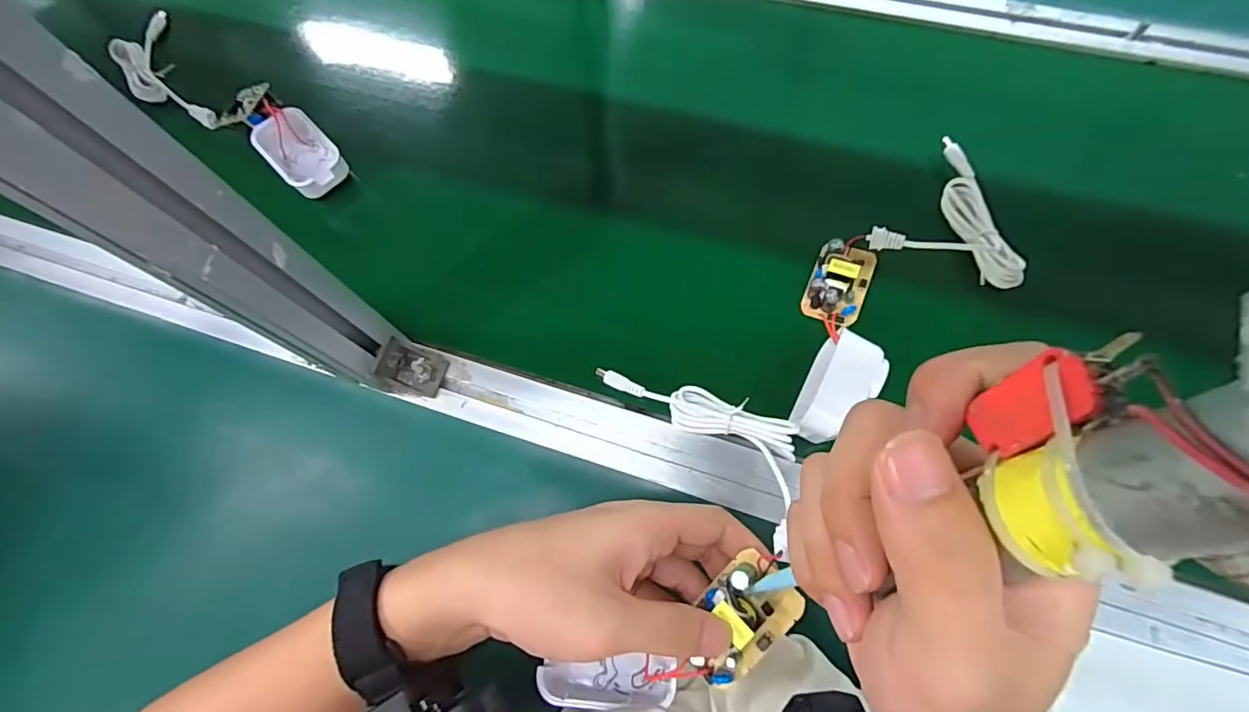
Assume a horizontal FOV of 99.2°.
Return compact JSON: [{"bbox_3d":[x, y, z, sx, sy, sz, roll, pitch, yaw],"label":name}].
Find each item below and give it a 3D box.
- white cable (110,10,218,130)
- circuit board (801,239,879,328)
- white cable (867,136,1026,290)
[{"bbox_3d":[-0.424,-0.258,0.484,0.052,0.015,0.169,-32,73,-11],"label":"white cable"},{"bbox_3d":[0.150,-0.051,0.367,0.039,0.024,0.063,23,71,8],"label":"circuit board"},{"bbox_3d":[0.242,-0.097,0.377,0.099,0.013,0.109,33,73,12],"label":"white cable"}]

